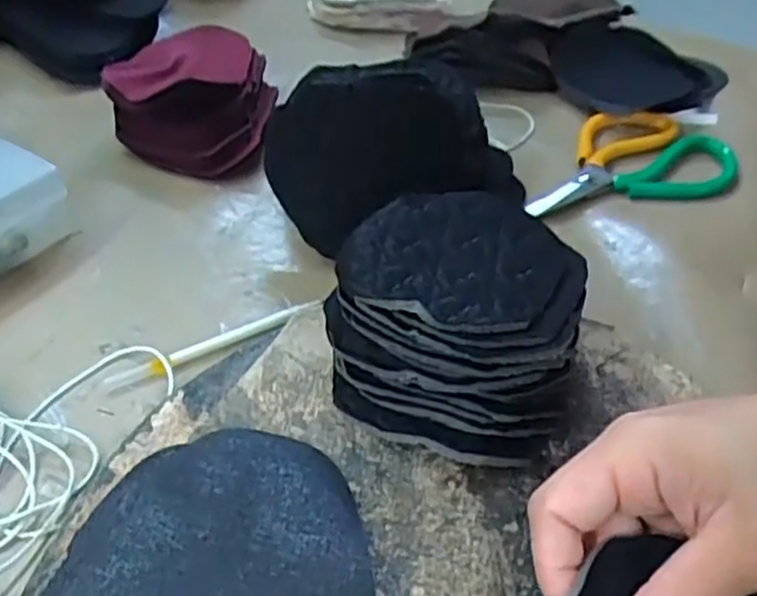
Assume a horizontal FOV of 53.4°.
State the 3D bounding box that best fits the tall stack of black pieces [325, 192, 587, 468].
[{"bbox_3d":[0.035,0.006,0.328,0.100,0.058,0.118,20,45,14],"label":"tall stack of black pieces"}]

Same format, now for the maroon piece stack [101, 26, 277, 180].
[{"bbox_3d":[-0.118,-0.136,0.494,0.099,0.042,0.117,9,43,3],"label":"maroon piece stack"}]

